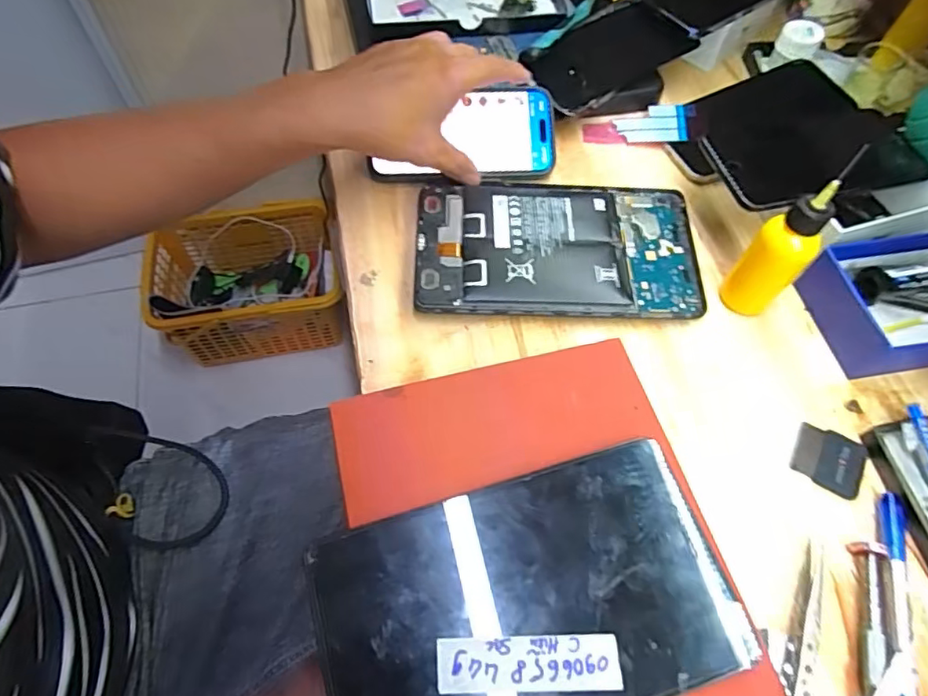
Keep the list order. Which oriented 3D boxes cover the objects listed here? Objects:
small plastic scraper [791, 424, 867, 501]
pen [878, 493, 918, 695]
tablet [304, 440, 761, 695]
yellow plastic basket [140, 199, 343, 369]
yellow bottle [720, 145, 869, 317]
[{"bbox_3d":[0.226,0.069,0.348,0.040,0.005,0.039,25,62,12],"label":"small plastic scraper"},{"bbox_3d":[0.229,0.140,0.294,0.015,0.009,0.131,17,61,8],"label":"pen"},{"bbox_3d":[0.032,0.131,0.289,0.207,0.014,0.120,-15,62,-10],"label":"tablet"},{"bbox_3d":[-0.422,-0.134,1.137,0.337,0.231,0.254,-9,61,-7],"label":"yellow plastic basket"},{"bbox_3d":[0.203,-0.063,0.356,0.036,0.123,0.030,-16,62,-11],"label":"yellow bottle"}]

